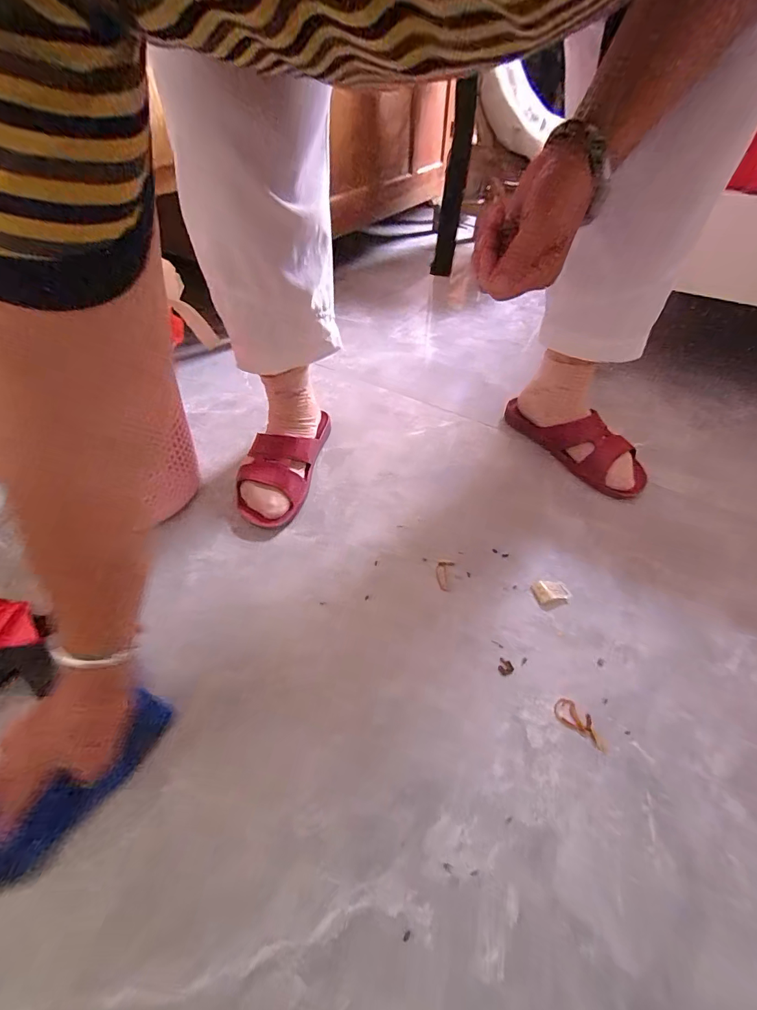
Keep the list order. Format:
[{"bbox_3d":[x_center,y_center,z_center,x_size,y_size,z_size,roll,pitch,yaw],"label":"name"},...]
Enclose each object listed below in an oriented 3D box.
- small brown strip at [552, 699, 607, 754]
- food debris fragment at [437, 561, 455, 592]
[{"bbox_3d":[0.195,0.209,0.371,0.051,0.006,0.024,34,56,26],"label":"small brown strip"},{"bbox_3d":[0.081,0.087,0.482,0.021,0.004,0.042,11,49,9],"label":"food debris fragment"}]

